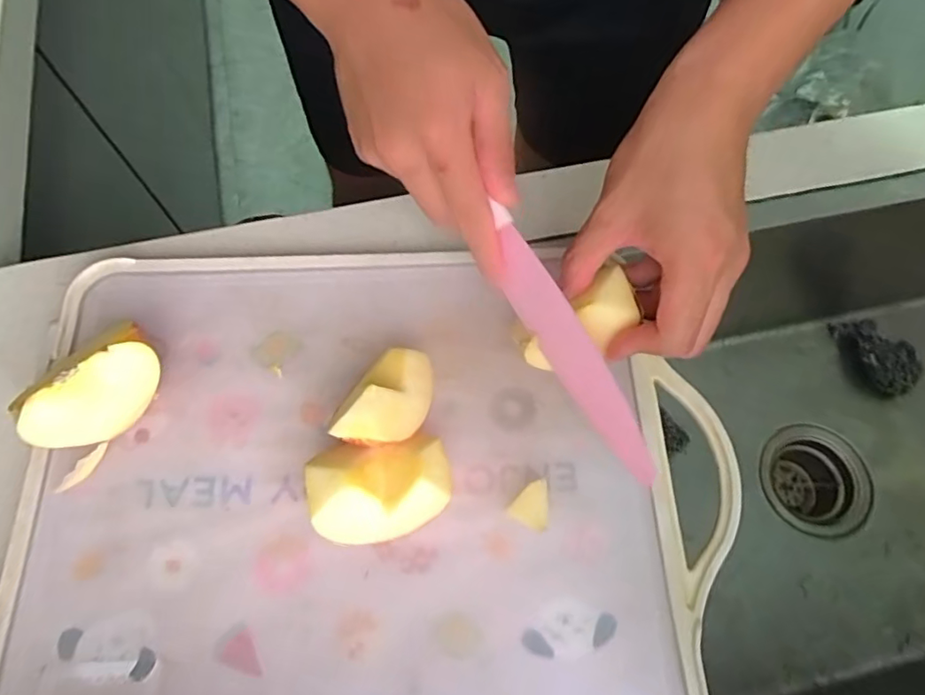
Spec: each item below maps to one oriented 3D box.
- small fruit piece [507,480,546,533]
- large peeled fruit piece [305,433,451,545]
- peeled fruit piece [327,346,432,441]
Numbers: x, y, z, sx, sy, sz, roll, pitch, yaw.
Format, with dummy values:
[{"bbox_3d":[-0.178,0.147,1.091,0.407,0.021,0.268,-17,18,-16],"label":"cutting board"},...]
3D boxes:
[{"bbox_3d":[0.040,0.089,0.321,0.022,0.013,0.025,26,71,11],"label":"small fruit piece"},{"bbox_3d":[-0.044,0.080,0.310,0.073,0.037,0.049,-12,68,-5],"label":"large peeled fruit piece"},{"bbox_3d":[-0.043,0.028,0.325,0.048,0.045,0.060,10,68,3],"label":"peeled fruit piece"}]

